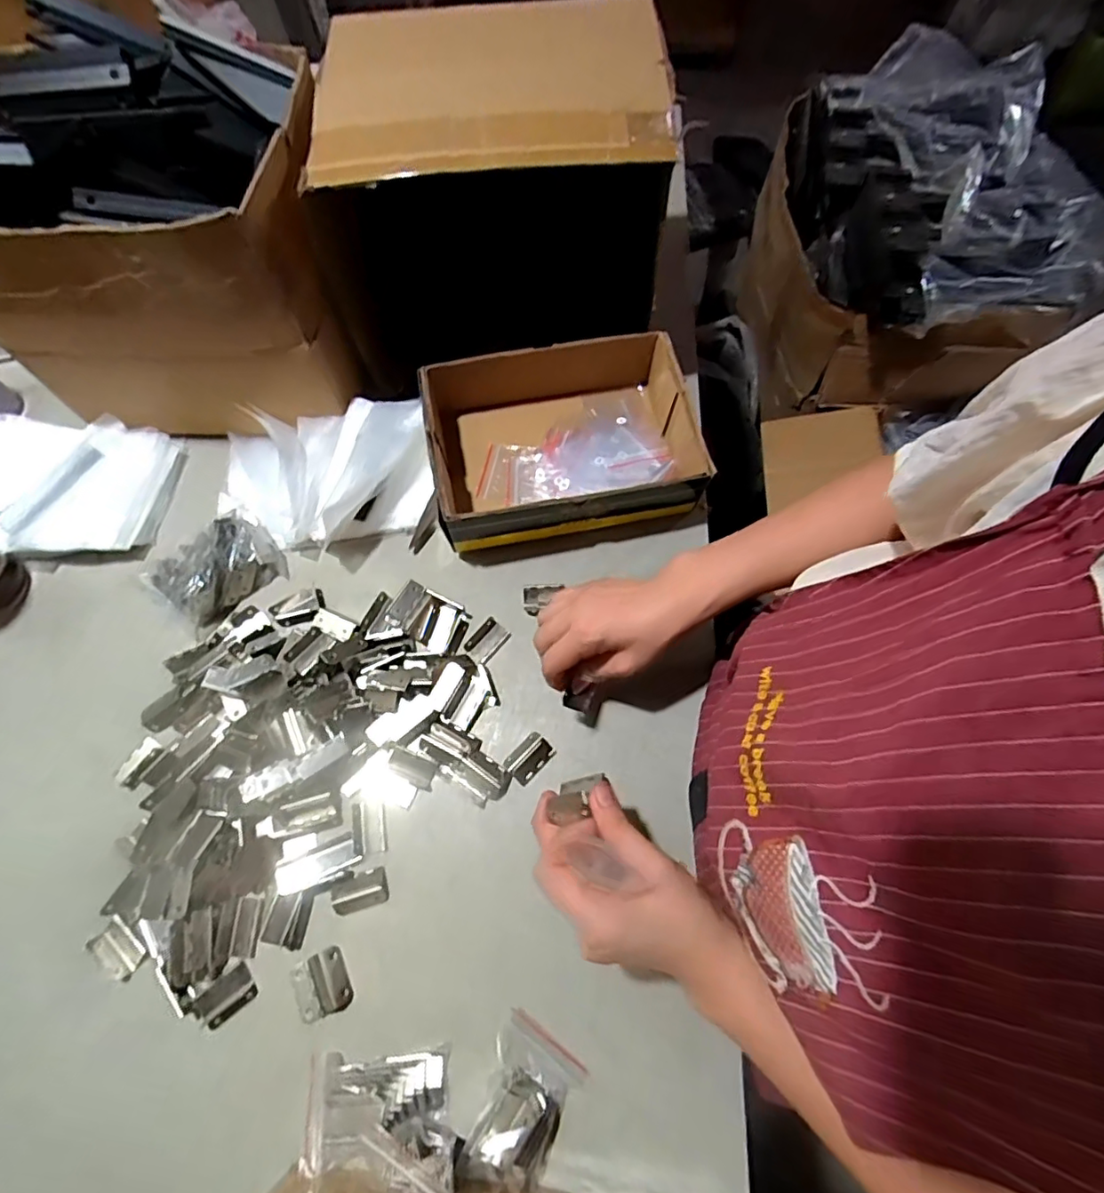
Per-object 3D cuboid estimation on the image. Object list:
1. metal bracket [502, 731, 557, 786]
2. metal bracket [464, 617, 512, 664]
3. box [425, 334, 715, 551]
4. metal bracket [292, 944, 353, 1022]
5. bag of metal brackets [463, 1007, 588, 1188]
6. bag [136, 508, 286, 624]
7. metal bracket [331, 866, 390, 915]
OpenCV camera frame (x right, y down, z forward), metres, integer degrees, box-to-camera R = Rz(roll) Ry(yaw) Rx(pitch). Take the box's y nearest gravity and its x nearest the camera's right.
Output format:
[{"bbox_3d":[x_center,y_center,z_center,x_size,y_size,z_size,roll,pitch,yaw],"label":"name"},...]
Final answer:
[{"bbox_3d":[-0.019,0.138,0.496,0.028,0.004,0.041,41,74,16],"label":"metal bracket"},{"bbox_3d":[-0.061,0.040,0.546,0.029,0.007,0.040,39,74,16],"label":"metal bracket"},{"bbox_3d":[0.009,-0.154,0.591,0.252,0.090,0.172,-10,68,-2],"label":"box"},{"bbox_3d":[-0.175,0.294,0.438,0.042,0.004,0.041,-24,69,-8],"label":"metal bracket"},{"bbox_3d":[-0.023,0.356,0.405,0.065,0.028,0.086,29,72,13],"label":"bag of metal brackets"},{"bbox_3d":[-0.340,-0.031,0.570,0.121,0.035,0.088,-35,71,-12],"label":"bag"},{"bbox_3d":[-0.155,0.238,0.467,0.044,0.004,0.027,-17,68,-5],"label":"metal bracket"}]

